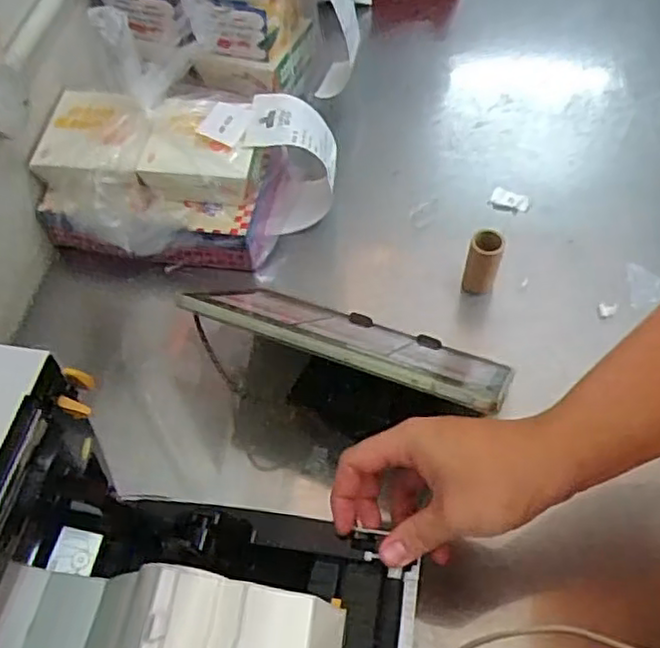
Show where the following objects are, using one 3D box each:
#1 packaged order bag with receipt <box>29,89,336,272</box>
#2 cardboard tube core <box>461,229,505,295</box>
[{"bbox_3d":[-0.142,-0.164,0.704,0.294,0.113,0.178,1,56,3],"label":"packaged order bag with receipt"},{"bbox_3d":[0.146,-0.058,0.651,0.029,0.066,0.025,8,56,8],"label":"cardboard tube core"}]

